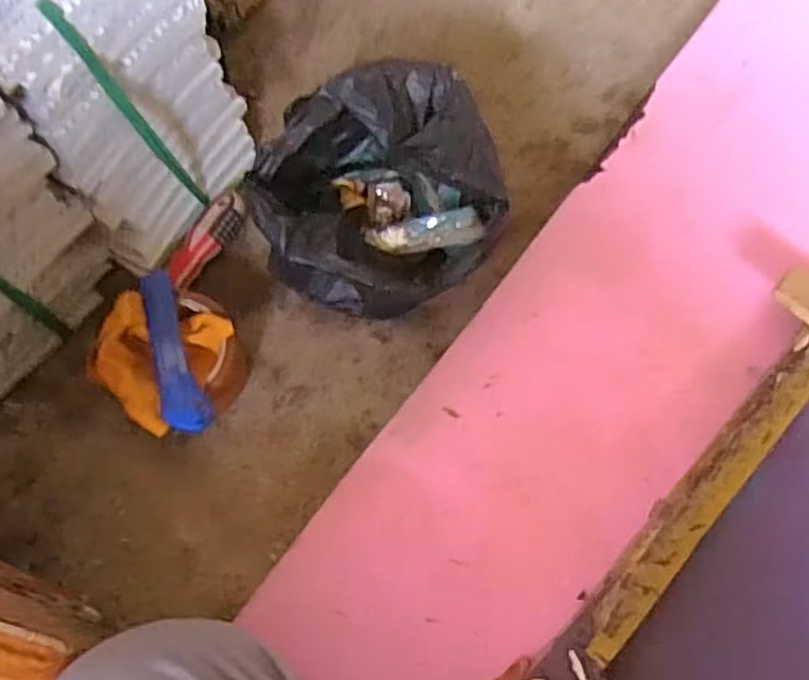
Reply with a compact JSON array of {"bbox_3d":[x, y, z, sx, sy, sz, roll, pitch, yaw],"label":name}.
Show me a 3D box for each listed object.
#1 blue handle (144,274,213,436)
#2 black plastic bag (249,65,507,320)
[{"bbox_3d":[-0.172,0.006,0.538,0.030,0.015,0.132,-21,70,-7],"label":"blue handle"},{"bbox_3d":[-0.017,-0.100,0.559,0.165,0.145,0.135,-10,69,-3],"label":"black plastic bag"}]

